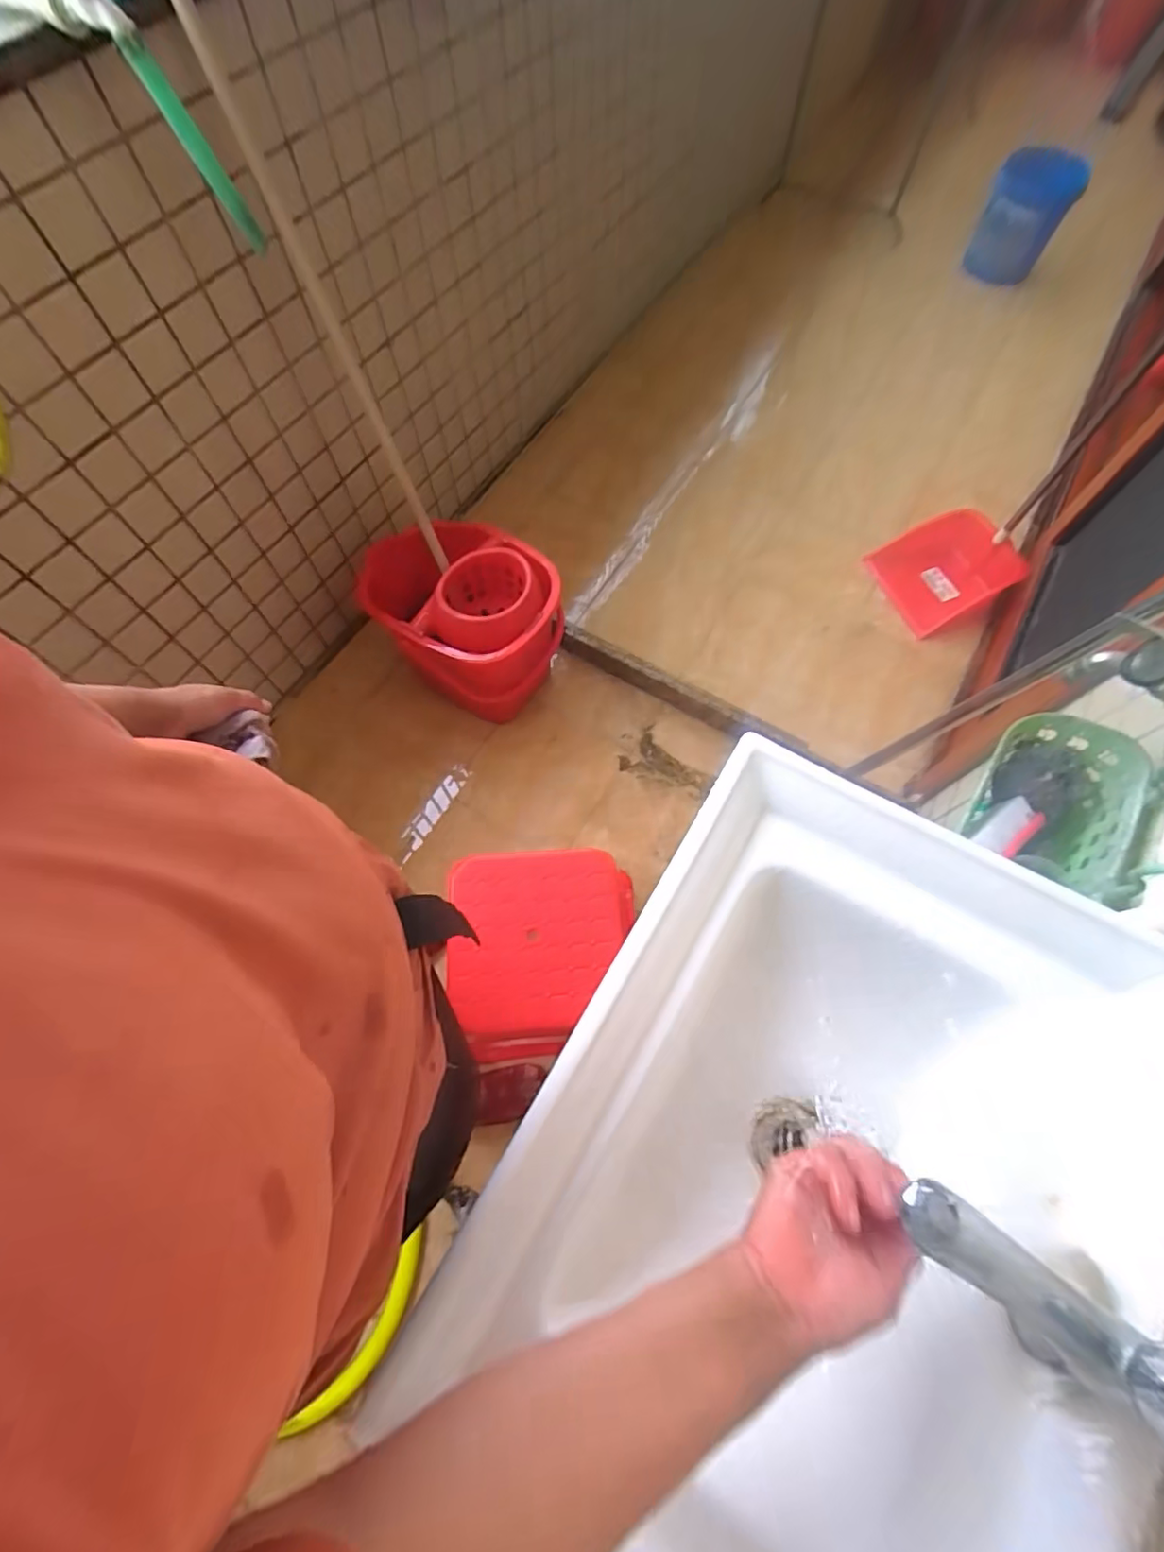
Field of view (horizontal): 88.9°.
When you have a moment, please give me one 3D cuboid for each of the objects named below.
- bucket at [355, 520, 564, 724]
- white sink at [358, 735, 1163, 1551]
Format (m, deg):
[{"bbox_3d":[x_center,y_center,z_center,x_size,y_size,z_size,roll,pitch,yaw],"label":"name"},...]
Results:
[{"bbox_3d":[-0.246,-0.337,1.275,0.310,0.300,0.385,-37,72,-14],"label":"bucket"},{"bbox_3d":[0.163,0.272,0.433,0.361,0.187,0.487,30,71,12],"label":"white sink"}]

